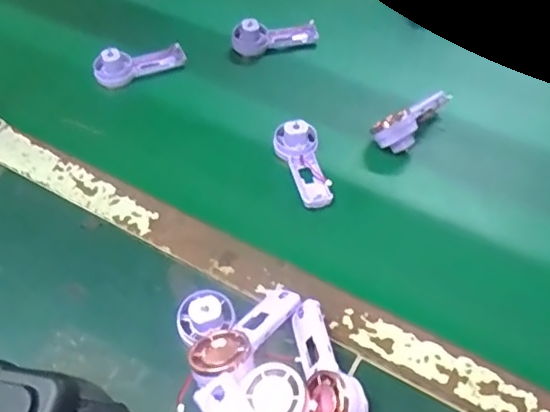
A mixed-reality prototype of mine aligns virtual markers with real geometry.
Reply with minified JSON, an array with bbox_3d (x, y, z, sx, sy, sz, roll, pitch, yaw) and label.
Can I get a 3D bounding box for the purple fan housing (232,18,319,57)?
[{"bbox_3d":[-0.002,-0.191,0.647,0.093,0.037,0.024,-14,21,-12],"label":"purple fan housing"}]

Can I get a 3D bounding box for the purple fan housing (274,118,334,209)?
[{"bbox_3d":[0.024,-0.037,0.514,0.040,0.028,0.083,-6,50,-6],"label":"purple fan housing"}]

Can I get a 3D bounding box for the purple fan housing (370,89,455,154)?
[{"bbox_3d":[0.127,-0.079,0.549,0.030,0.045,0.086,34,58,25],"label":"purple fan housing"}]

